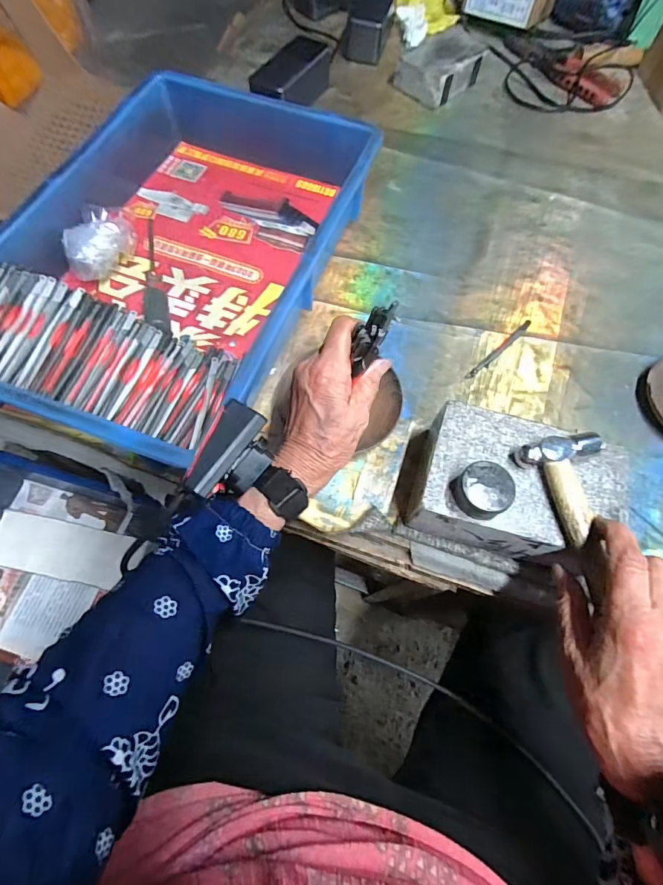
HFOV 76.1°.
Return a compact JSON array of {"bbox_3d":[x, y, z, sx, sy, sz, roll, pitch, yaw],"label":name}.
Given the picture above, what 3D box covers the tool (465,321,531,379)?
[{"bbox_3d":[0.175,-0.098,0.435,0.101,0.006,0.007,-40,73,-17],"label":"tool"}]

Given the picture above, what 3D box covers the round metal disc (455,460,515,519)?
[{"bbox_3d":[0.110,0.033,0.302,0.037,0.021,0.037,2,69,-5],"label":"round metal disc"}]

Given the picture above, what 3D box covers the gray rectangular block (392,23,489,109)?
[{"bbox_3d":[0.165,-0.548,0.618,0.130,0.041,0.085,-41,74,-18],"label":"gray rectangular block"}]

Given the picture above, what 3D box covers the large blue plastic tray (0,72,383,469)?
[{"bbox_3d":[-0.148,-0.199,0.434,0.281,0.077,0.437,20,67,7],"label":"large blue plastic tray"}]

